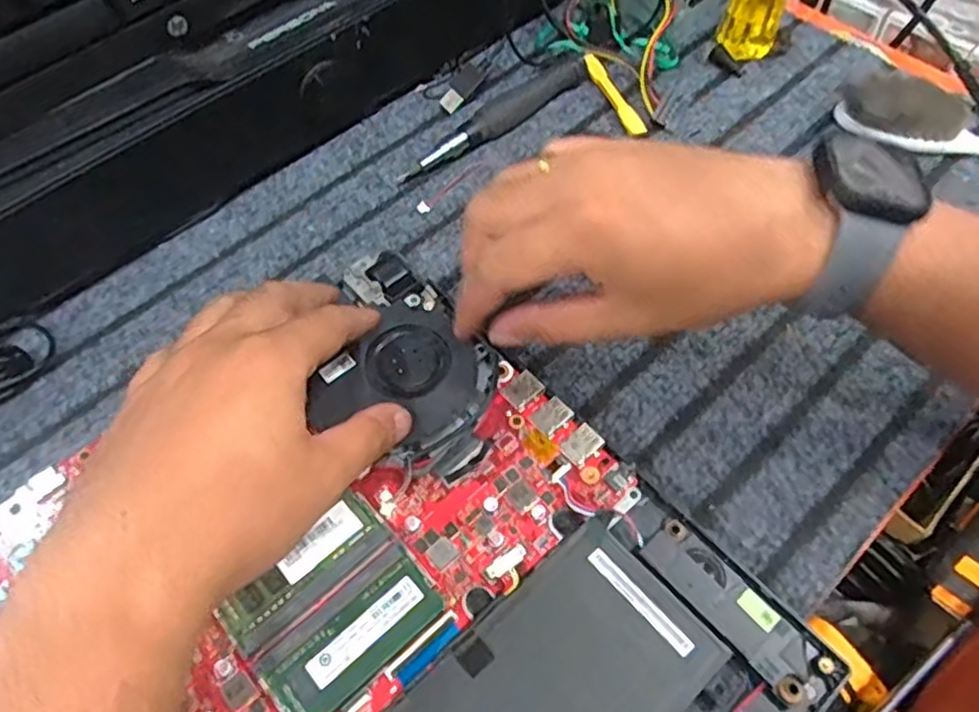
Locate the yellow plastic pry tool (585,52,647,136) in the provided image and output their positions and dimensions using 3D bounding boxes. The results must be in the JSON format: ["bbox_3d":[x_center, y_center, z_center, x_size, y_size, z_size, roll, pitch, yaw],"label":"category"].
[{"bbox_3d":[0.079,-0.169,0.449,0.009,0.010,0.070,-19,60,-9],"label":"yellow plastic pry tool"}]

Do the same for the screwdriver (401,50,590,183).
[{"bbox_3d":[0.008,-0.147,0.437,0.145,0.018,0.017,-36,64,-18],"label":"screwdriver"}]

